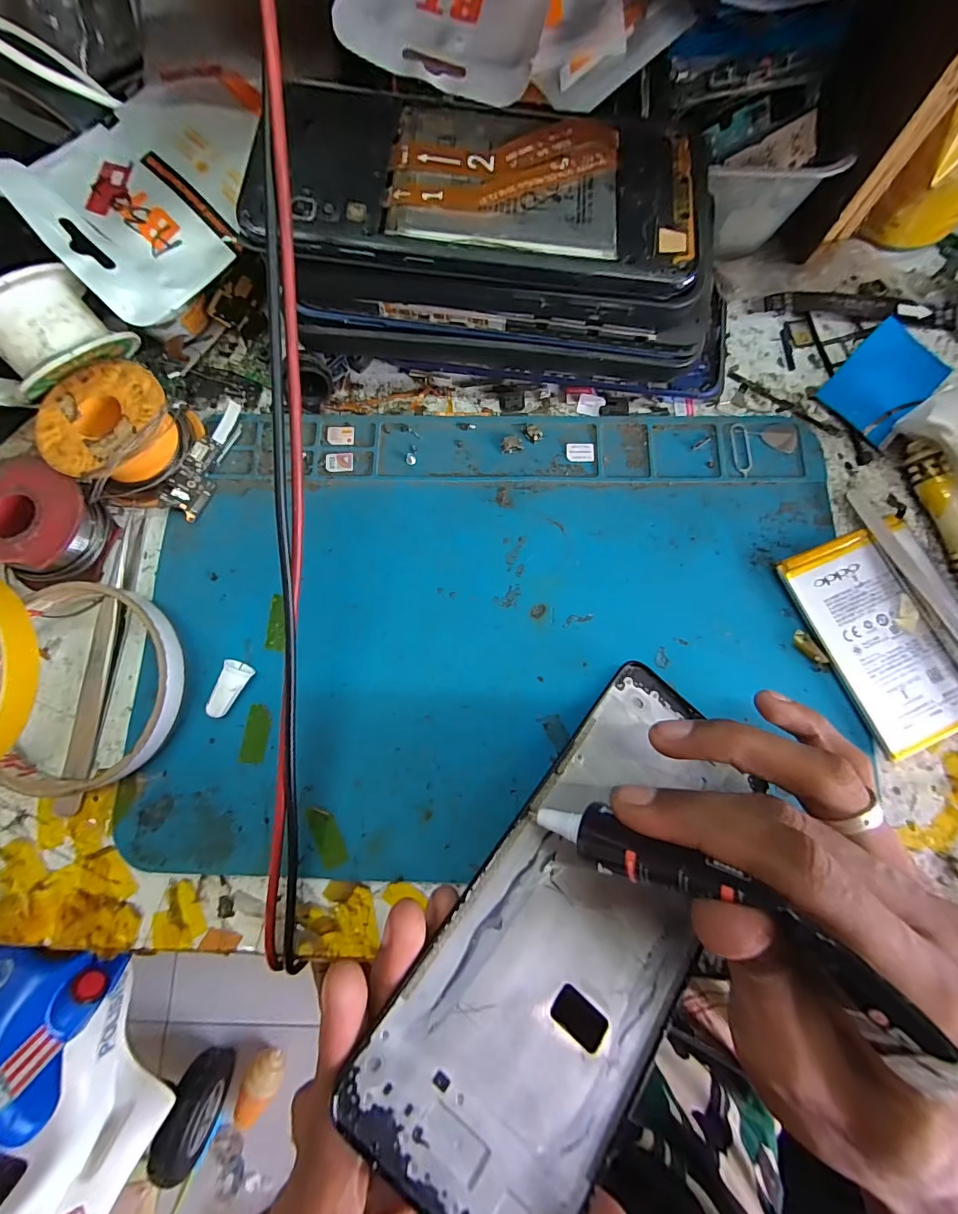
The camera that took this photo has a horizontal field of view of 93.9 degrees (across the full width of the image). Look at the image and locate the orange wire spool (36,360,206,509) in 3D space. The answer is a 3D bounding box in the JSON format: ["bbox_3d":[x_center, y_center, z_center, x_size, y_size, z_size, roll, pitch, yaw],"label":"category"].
[{"bbox_3d":[-0.152,-0.074,0.196,0.050,0.029,0.051,0,78,1],"label":"orange wire spool"}]

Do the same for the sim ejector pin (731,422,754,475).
[{"bbox_3d":[0.121,-0.072,0.206,0.009,0.004,0.026,-3,79,2],"label":"sim ejector pin"}]

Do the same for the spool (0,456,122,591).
[{"bbox_3d":[-0.187,-0.035,0.190,0.051,0.027,0.046,18,79,5],"label":"spool"}]

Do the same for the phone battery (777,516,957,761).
[{"bbox_3d":[0.172,0.009,0.185,0.064,0.006,0.085,-23,78,-3],"label":"phone battery"}]

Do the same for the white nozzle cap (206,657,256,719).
[{"bbox_3d":[-0.102,0.034,0.182,0.009,0.008,0.024,23,80,6],"label":"white nozzle cap"}]

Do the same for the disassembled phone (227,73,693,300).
[{"bbox_3d":[0.002,-0.148,0.158,0.154,0.009,0.068,6,79,-2],"label":"disassembled phone"}]

